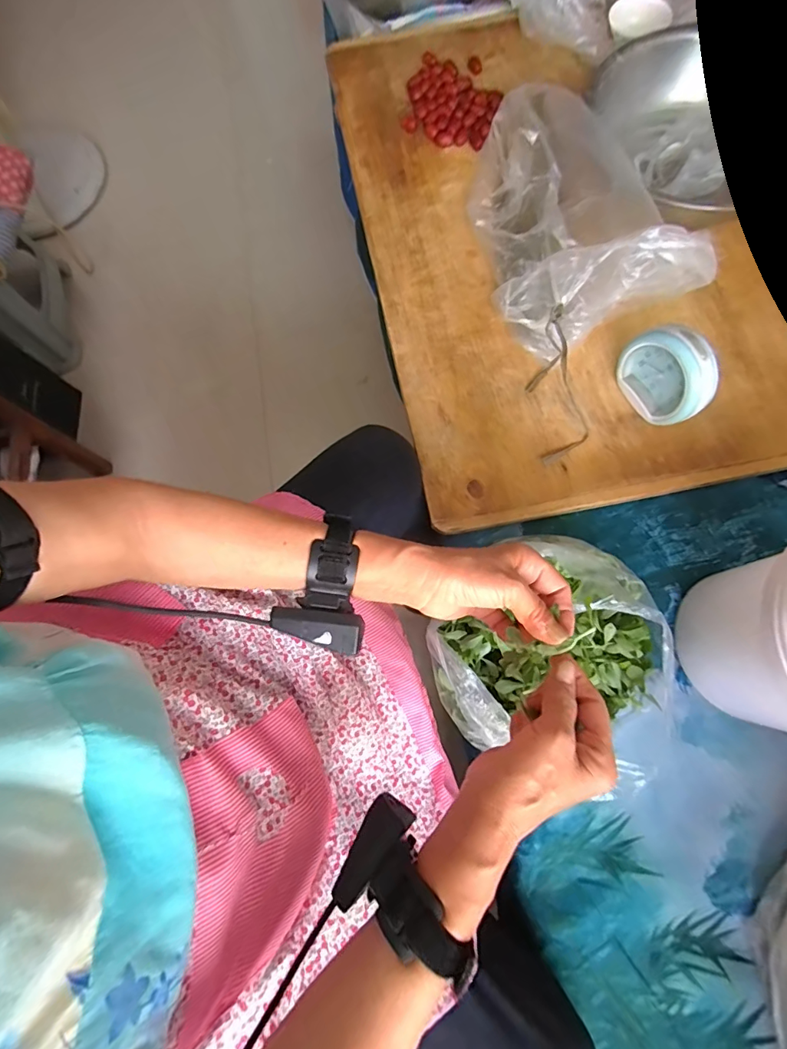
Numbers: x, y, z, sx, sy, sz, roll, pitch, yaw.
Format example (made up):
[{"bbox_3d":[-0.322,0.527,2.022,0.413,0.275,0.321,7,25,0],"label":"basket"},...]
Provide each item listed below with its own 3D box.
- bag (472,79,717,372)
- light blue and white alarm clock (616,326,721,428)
[{"bbox_3d":[0.201,-0.416,0.574,0.196,0.156,0.367,-23,76,-5],"label":"bag"},{"bbox_3d":[0.327,-0.178,0.536,0.039,0.100,0.109,-23,76,-5],"label":"light blue and white alarm clock"}]

